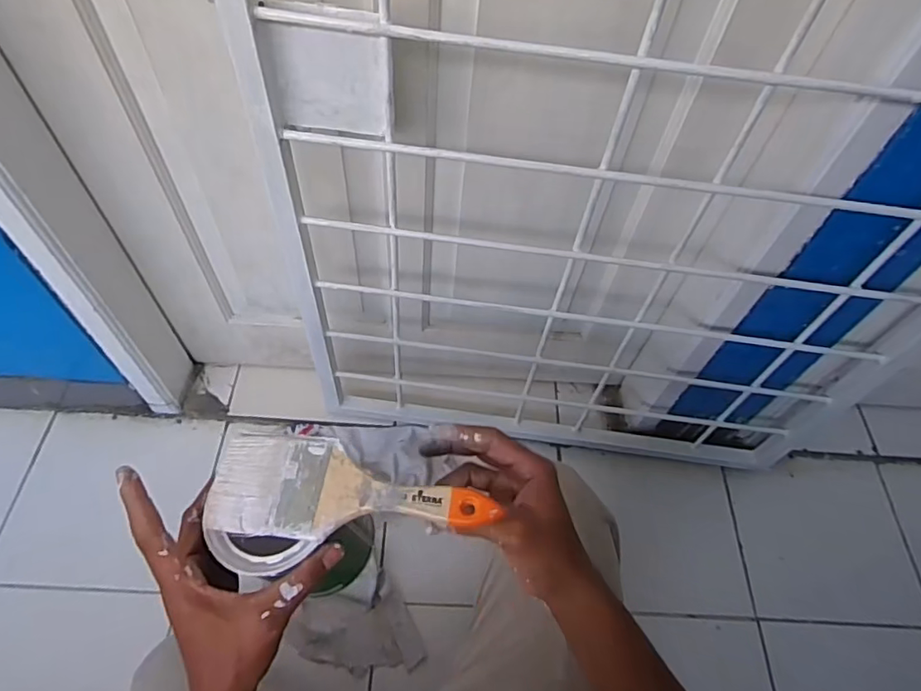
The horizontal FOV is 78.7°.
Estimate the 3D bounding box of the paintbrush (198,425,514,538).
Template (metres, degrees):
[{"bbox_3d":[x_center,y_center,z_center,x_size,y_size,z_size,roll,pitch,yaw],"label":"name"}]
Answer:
[{"bbox_3d":[-0.081,0.105,0.402,0.202,0.016,0.071,5,52,9],"label":"paintbrush"}]

